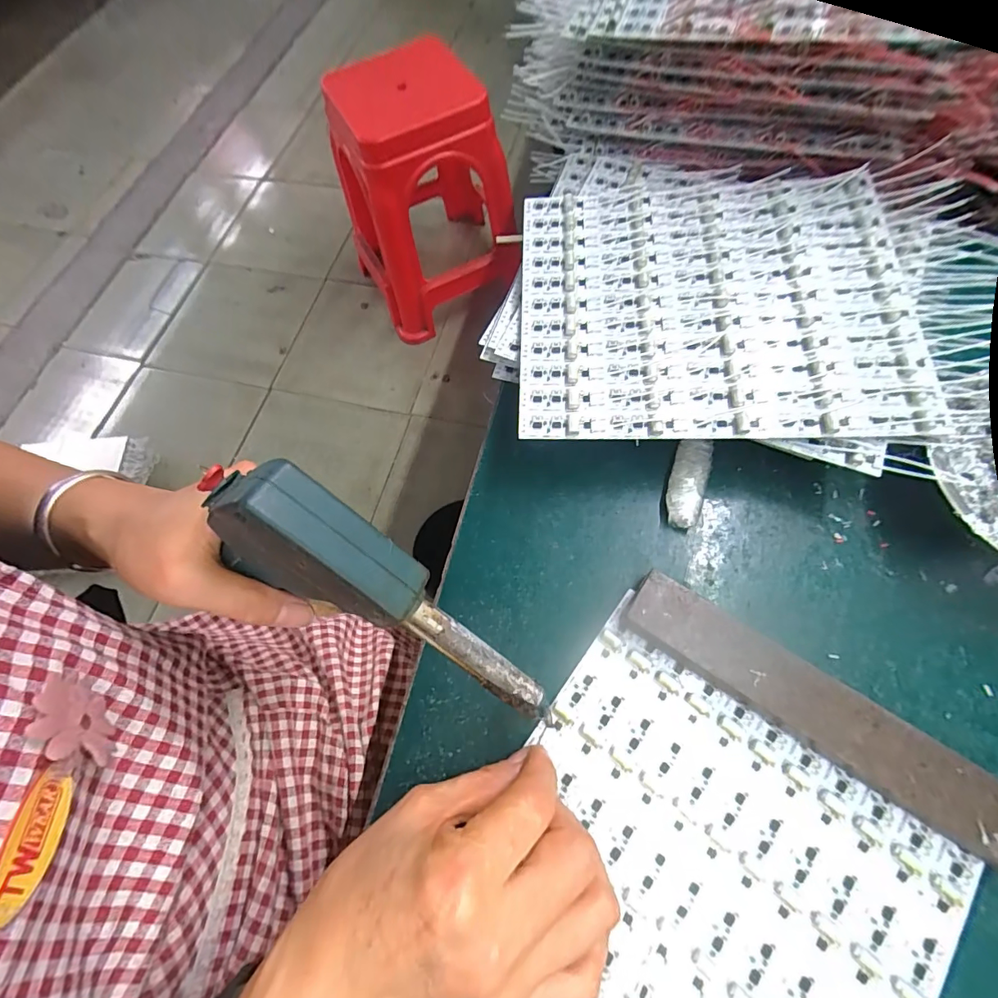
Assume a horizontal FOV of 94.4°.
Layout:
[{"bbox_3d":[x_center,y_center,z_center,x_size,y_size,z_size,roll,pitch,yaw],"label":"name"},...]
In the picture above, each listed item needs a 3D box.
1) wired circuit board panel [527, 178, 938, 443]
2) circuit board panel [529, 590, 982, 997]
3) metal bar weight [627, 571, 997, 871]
[{"bbox_3d":[0.125,-0.122,0.285,0.219,0.023,0.182,2,68,3],"label":"wired circuit board panel"},{"bbox_3d":[0.081,0.199,0.211,0.191,0.004,0.213,35,73,15],"label":"circuit board panel"},{"bbox_3d":[0.159,0.107,0.236,0.198,0.018,0.034,32,73,14],"label":"metal bar weight"}]

